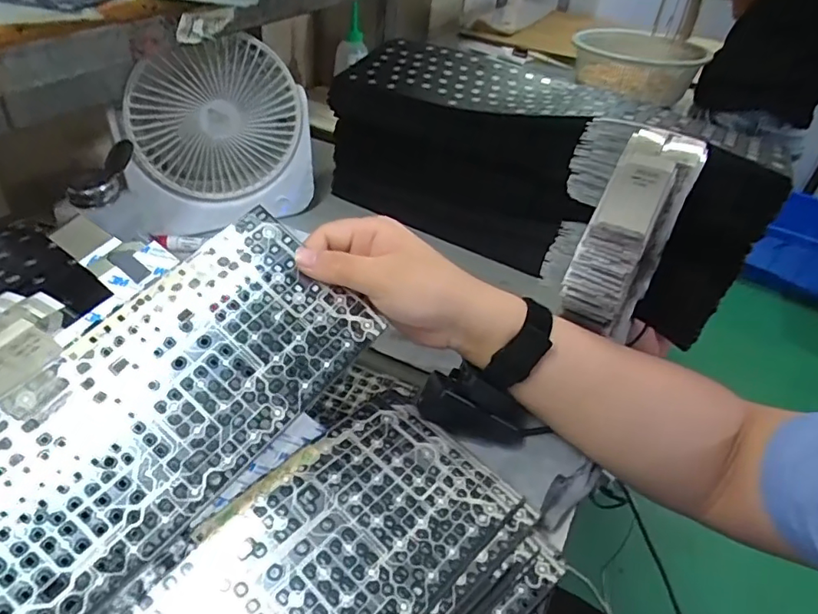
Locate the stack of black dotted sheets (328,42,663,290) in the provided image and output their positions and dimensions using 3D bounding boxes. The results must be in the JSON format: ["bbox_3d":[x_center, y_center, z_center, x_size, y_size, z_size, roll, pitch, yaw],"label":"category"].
[{"bbox_3d":[0.072,-0.165,0.595,0.311,0.169,0.131,26,43,22],"label":"stack of black dotted sheets"}]

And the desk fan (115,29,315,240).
[{"bbox_3d":[-0.199,-0.166,0.547,0.203,0.183,0.078,-23,48,-30],"label":"desk fan"}]

